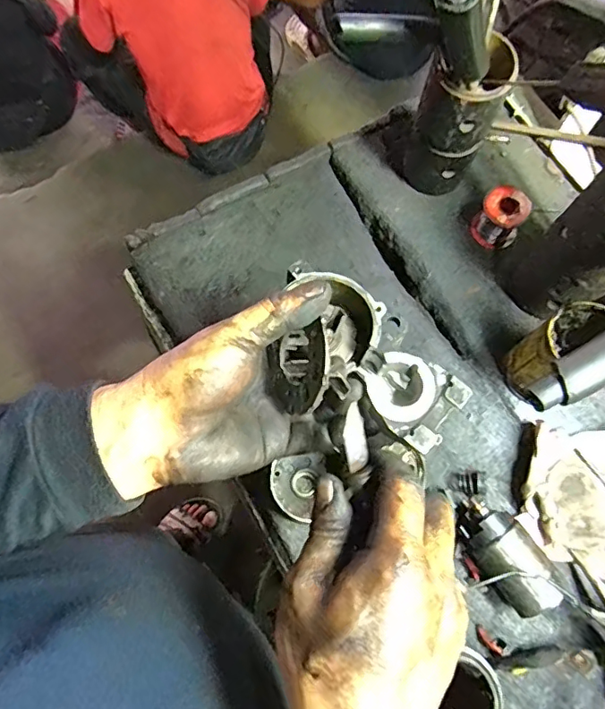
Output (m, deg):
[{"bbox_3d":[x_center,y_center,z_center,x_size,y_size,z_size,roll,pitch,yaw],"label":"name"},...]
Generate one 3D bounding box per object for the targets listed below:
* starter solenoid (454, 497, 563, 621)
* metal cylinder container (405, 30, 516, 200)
[{"bbox_3d":[0.188,0.190,0.502,0.054,0.054,0.106,-29,75,-11],"label":"starter solenoid"},{"bbox_3d":[0.160,-0.246,0.565,0.075,0.159,0.077,26,72,6],"label":"metal cylinder container"}]

